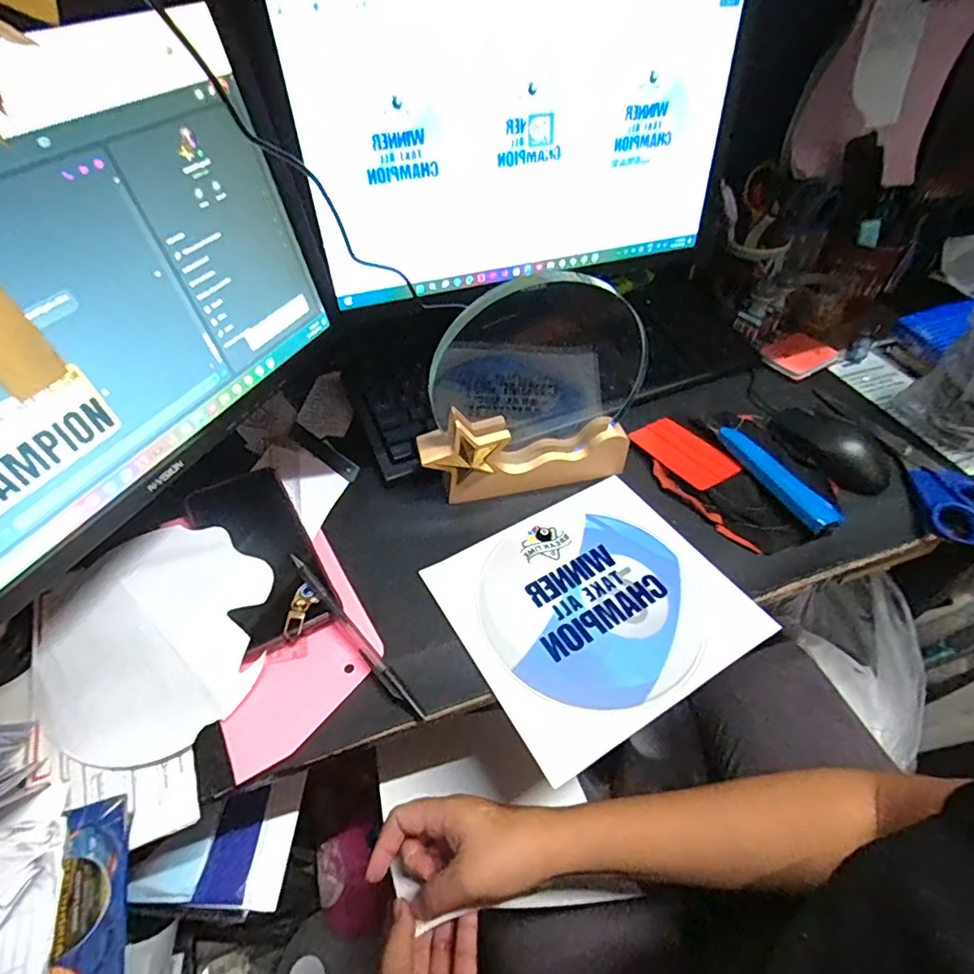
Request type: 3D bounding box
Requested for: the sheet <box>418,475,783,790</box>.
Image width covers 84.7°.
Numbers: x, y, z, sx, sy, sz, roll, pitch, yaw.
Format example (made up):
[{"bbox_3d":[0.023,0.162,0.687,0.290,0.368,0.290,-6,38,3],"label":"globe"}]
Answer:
[{"bbox_3d":[0.083,0.089,0.425,0.209,0.007,0.186,-24,53,-21],"label":"sheet"}]

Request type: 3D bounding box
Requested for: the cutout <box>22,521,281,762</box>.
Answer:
[{"bbox_3d":[-0.242,0.106,0.391,0.172,0.023,0.158,0,49,0],"label":"cutout"}]

